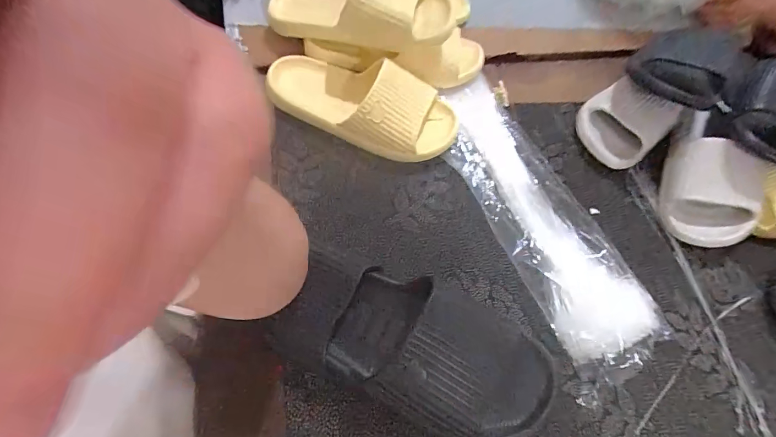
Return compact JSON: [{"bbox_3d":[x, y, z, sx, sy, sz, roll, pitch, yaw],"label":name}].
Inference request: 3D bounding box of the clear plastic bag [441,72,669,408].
[{"bbox_3d":[0.188,-0.010,0.467,0.133,0.032,0.395,-20,69,-16],"label":"clear plastic bag"}]

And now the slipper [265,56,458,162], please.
[{"bbox_3d":[-0.036,-0.151,0.482,0.255,0.074,0.098,20,63,0],"label":"slipper"}]

